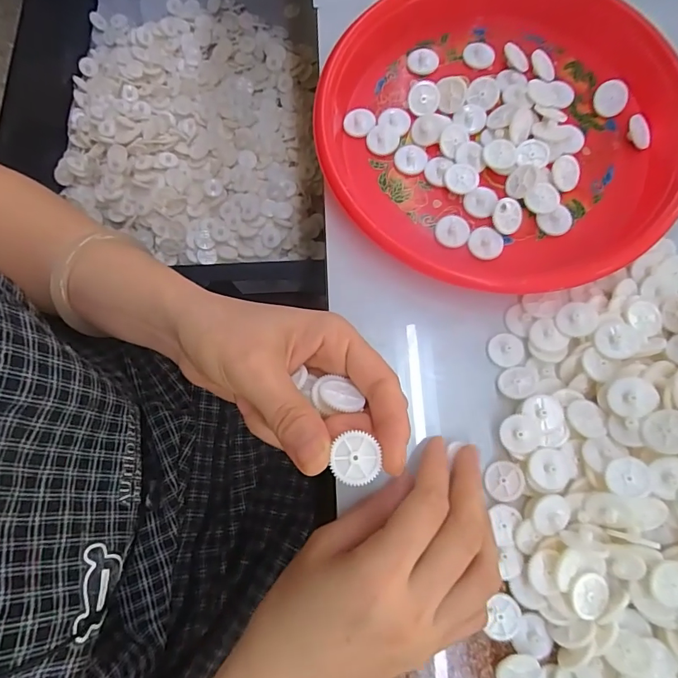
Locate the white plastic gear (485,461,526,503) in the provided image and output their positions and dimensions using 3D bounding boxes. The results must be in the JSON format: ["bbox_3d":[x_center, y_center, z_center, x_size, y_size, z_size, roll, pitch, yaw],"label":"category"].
[{"bbox_3d":[0.092,0.080,0.246,0.021,0.004,0.021,11,77,32],"label":"white plastic gear"}]

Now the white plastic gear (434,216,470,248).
[{"bbox_3d":[0.074,-0.070,0.286,0.022,0.004,0.021,20,79,6],"label":"white plastic gear"}]

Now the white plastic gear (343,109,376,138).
[{"bbox_3d":[0.015,-0.152,0.308,0.022,0.005,0.020,6,75,3],"label":"white plastic gear"}]

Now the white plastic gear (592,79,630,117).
[{"bbox_3d":[0.186,-0.165,0.302,0.021,0.004,0.023,1,100,8],"label":"white plastic gear"}]

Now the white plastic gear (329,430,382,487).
[{"bbox_3d":[0.007,0.050,0.181,0.019,0.004,0.020,-5,77,1],"label":"white plastic gear"}]

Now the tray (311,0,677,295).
[{"bbox_3d":[0.101,-0.133,0.285,0.228,0.033,0.215,35,80,9],"label":"tray"}]

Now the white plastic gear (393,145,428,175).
[{"bbox_3d":[0.049,-0.122,0.299,0.022,0.004,0.020,6,77,3],"label":"white plastic gear"}]

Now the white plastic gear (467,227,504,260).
[{"bbox_3d":[0.095,-0.062,0.282,0.021,0.004,0.020,0,77,2],"label":"white plastic gear"}]

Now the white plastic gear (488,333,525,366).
[{"bbox_3d":[0.102,0.007,0.269,0.020,0.004,0.020,0,77,2],"label":"white plastic gear"}]

